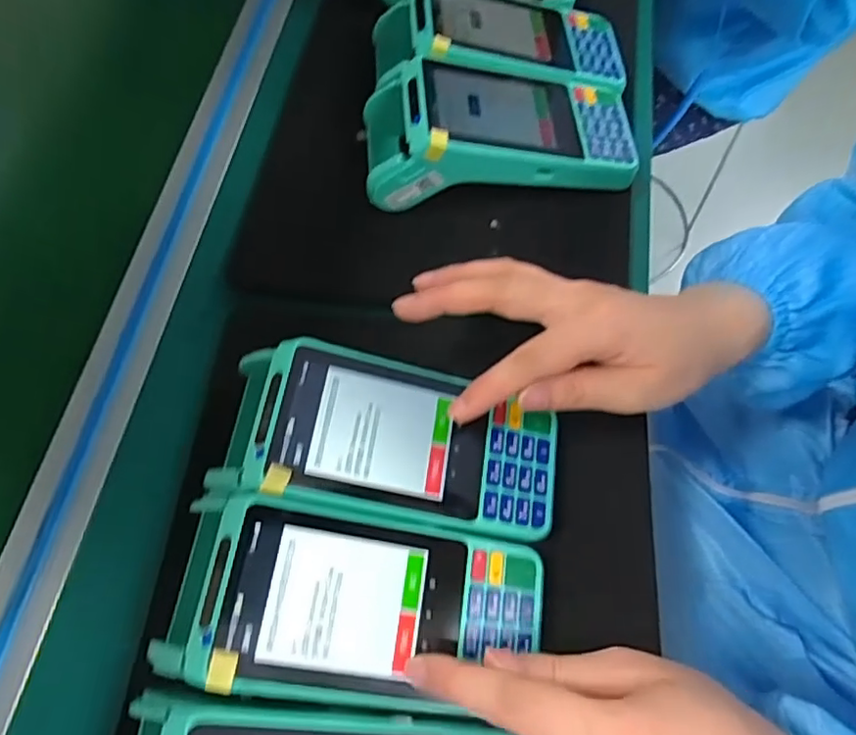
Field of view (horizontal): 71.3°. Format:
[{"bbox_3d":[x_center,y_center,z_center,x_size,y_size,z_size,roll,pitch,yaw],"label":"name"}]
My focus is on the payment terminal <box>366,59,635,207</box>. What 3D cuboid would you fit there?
[{"bbox_3d":[0.045,-0.152,0.386,0.167,0.061,0.075,-5,65,-1],"label":"payment terminal"}]

